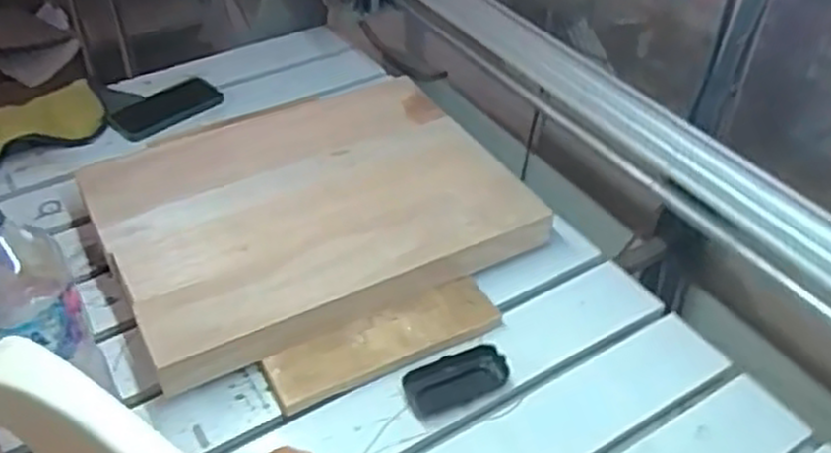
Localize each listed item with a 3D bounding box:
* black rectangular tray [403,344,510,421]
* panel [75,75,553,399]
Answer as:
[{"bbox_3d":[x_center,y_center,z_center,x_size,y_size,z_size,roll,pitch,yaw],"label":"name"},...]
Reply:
[{"bbox_3d":[0.042,0.162,0.829,0.105,0.033,0.052,-16,44,-17],"label":"black rectangular tray"},{"bbox_3d":[-0.138,-0.036,0.986,0.480,0.050,0.383,-19,45,-23],"label":"panel"}]

